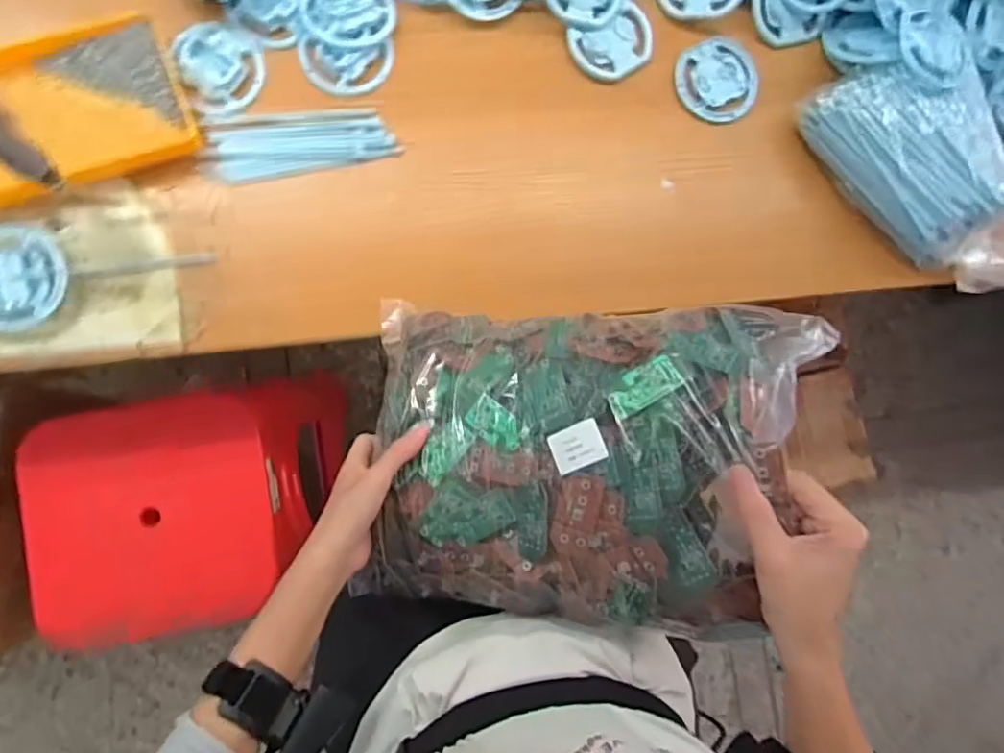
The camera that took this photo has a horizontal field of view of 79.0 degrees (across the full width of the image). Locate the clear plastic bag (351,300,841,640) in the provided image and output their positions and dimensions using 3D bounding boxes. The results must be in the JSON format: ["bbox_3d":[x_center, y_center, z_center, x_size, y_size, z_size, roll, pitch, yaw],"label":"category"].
[{"bbox_3d":[0.042,0.063,0.480,0.354,0.079,0.251,4,83,25],"label":"clear plastic bag"}]

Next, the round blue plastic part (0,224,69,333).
[{"bbox_3d":[-0.501,-0.106,0.623,0.102,0.020,0.112,1,85,-8],"label":"round blue plastic part"}]

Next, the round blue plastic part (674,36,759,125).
[{"bbox_3d":[0.266,-0.366,0.751,0.102,0.008,0.102,1,85,-8],"label":"round blue plastic part"}]

